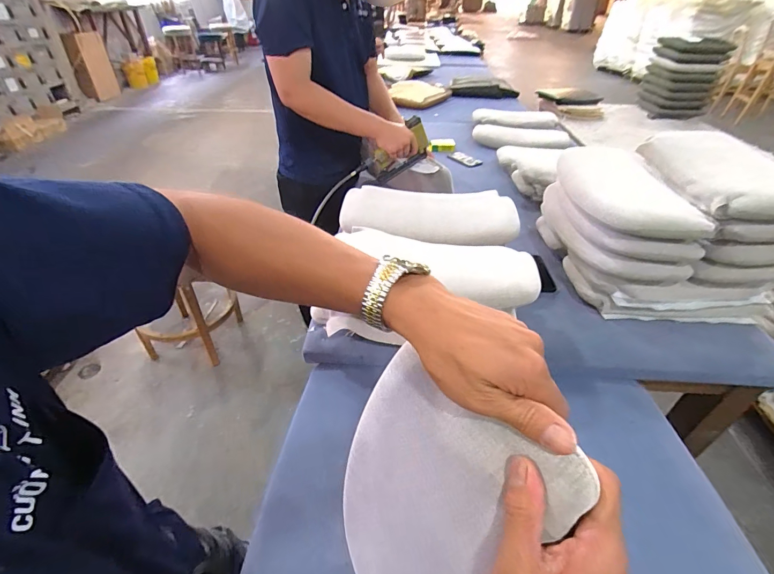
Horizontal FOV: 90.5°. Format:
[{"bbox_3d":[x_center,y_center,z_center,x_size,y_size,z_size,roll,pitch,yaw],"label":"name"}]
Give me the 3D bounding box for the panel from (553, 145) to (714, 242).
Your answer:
[{"bbox_3d":[0.552,-0.242,0.897,0.232,0.063,0.420,5,38,5],"label":"panel"}]

